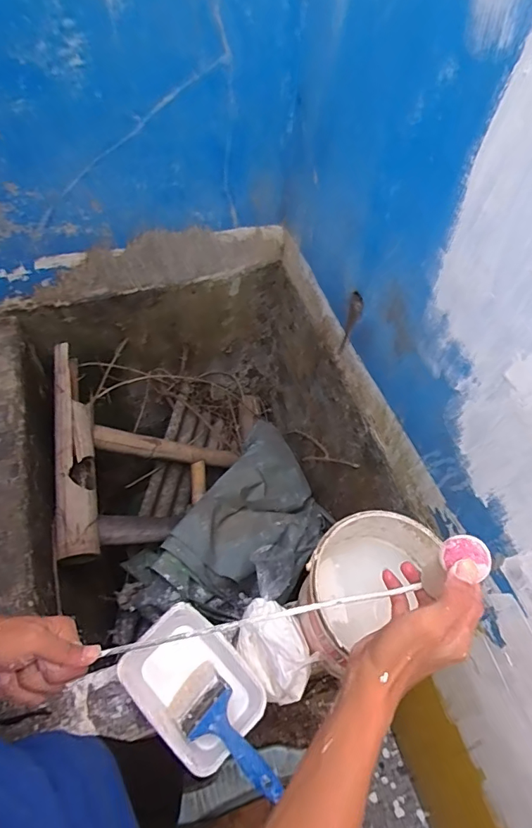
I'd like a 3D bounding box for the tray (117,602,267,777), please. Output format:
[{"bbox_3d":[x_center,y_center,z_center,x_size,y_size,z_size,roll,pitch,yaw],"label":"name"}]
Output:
[{"bbox_3d":[-0.095,0.351,0.600,0.173,0.056,0.124,41,65,20],"label":"tray"}]

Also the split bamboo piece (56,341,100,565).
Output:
[{"bbox_3d":[-0.396,0.062,0.957,0.074,0.067,0.475,-9,60,-9],"label":"split bamboo piece"}]

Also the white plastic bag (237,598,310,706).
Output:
[{"bbox_3d":[0.011,0.314,0.620,0.085,0.061,0.131,-15,61,-12],"label":"white plastic bag"}]

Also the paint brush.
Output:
[{"bbox_3d":[-0.049,0.385,0.558,0.074,0.014,0.187,-42,40,-24],"label":"paint brush"}]

